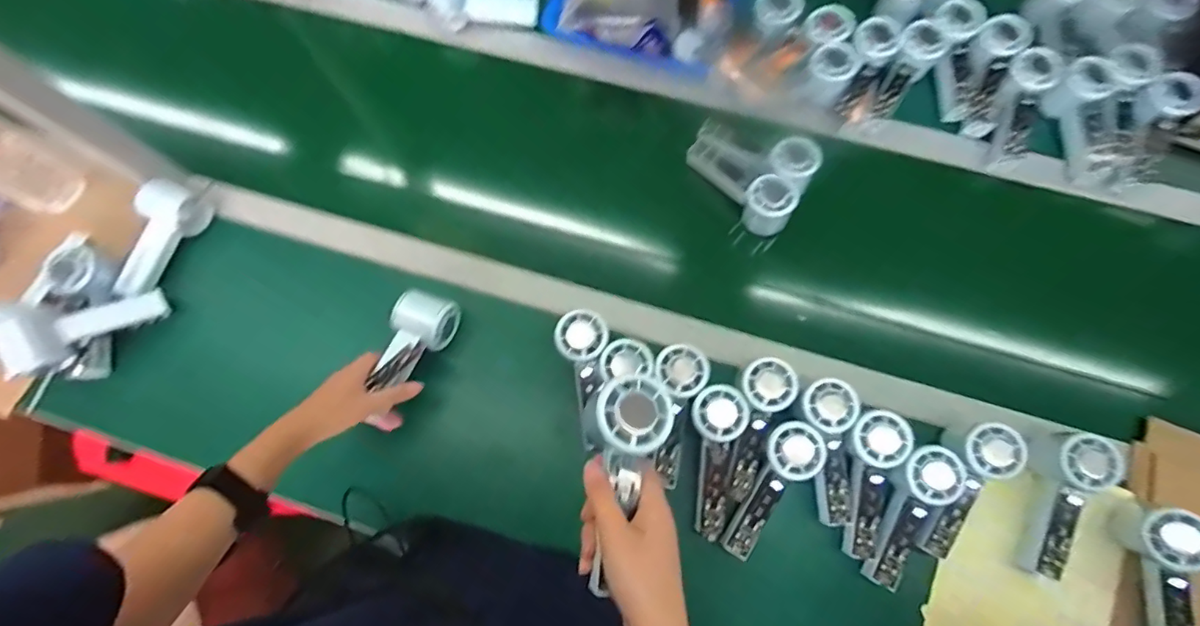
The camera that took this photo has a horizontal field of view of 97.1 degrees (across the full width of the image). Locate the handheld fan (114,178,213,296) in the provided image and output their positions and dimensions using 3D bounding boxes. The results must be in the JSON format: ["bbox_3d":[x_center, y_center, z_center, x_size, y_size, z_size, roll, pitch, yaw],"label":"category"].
[{"bbox_3d":[-0.560,-0.094,0.661,0.059,0.043,0.149,29,78,9],"label":"handheld fan"}]

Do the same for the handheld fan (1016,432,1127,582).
[{"bbox_3d":[0.479,0.197,0.556,0.049,0.063,0.155,23,90,7],"label":"handheld fan"}]

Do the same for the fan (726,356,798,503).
[{"bbox_3d":[0.163,0.121,0.570,0.055,0.027,0.149,25,77,8],"label":"fan"}]

